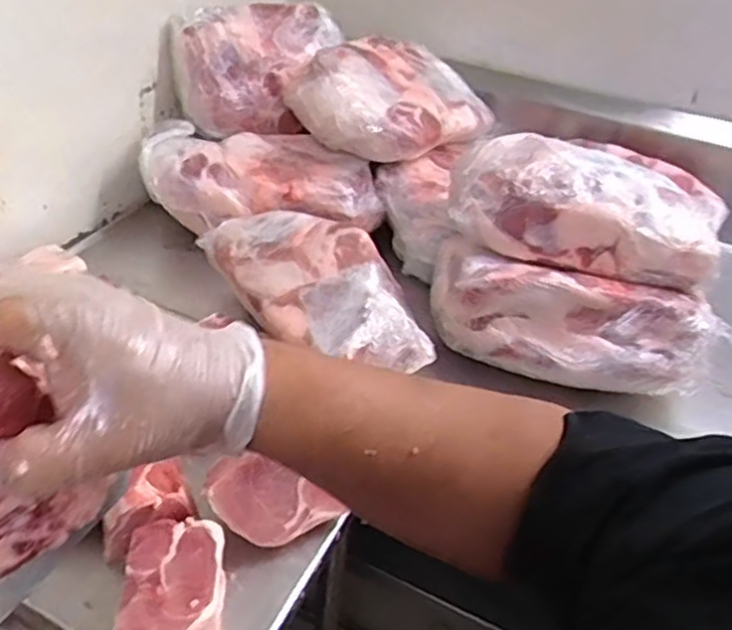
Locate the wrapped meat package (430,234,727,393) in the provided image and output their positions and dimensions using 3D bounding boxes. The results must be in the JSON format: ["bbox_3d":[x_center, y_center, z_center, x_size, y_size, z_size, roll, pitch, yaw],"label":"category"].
[{"bbox_3d":[0.268,0.007,0.963,0.370,0.127,0.108,14,38,9],"label":"wrapped meat package"}]

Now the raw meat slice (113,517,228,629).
[{"bbox_3d":[-0.183,0.278,0.682,0.090,0.075,0.140,2,37,-7],"label":"raw meat slice"}]

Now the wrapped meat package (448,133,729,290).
[{"bbox_3d":[0.307,-0.158,0.974,0.374,0.116,0.151,8,37,1],"label":"wrapped meat package"}]

